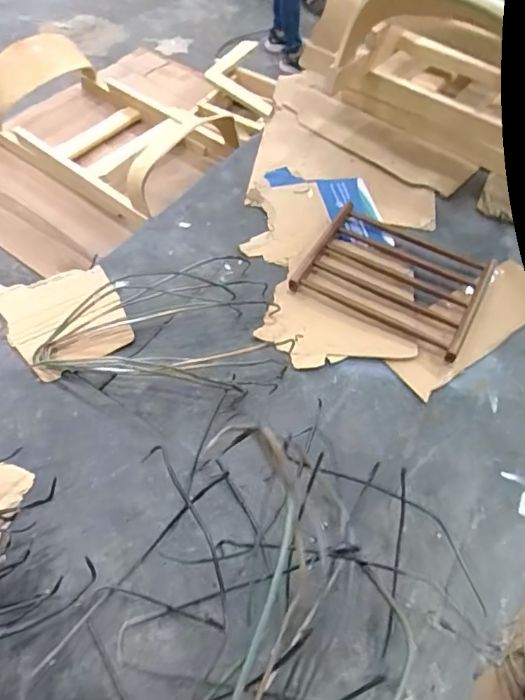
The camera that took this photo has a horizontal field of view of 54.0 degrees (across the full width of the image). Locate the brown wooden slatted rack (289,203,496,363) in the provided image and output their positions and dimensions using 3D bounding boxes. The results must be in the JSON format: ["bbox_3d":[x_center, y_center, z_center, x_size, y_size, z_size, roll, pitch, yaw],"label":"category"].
[{"bbox_3d":[0.273,-0.157,1.063,0.353,0.026,0.269,28,60,14],"label":"brown wooden slatted rack"}]

